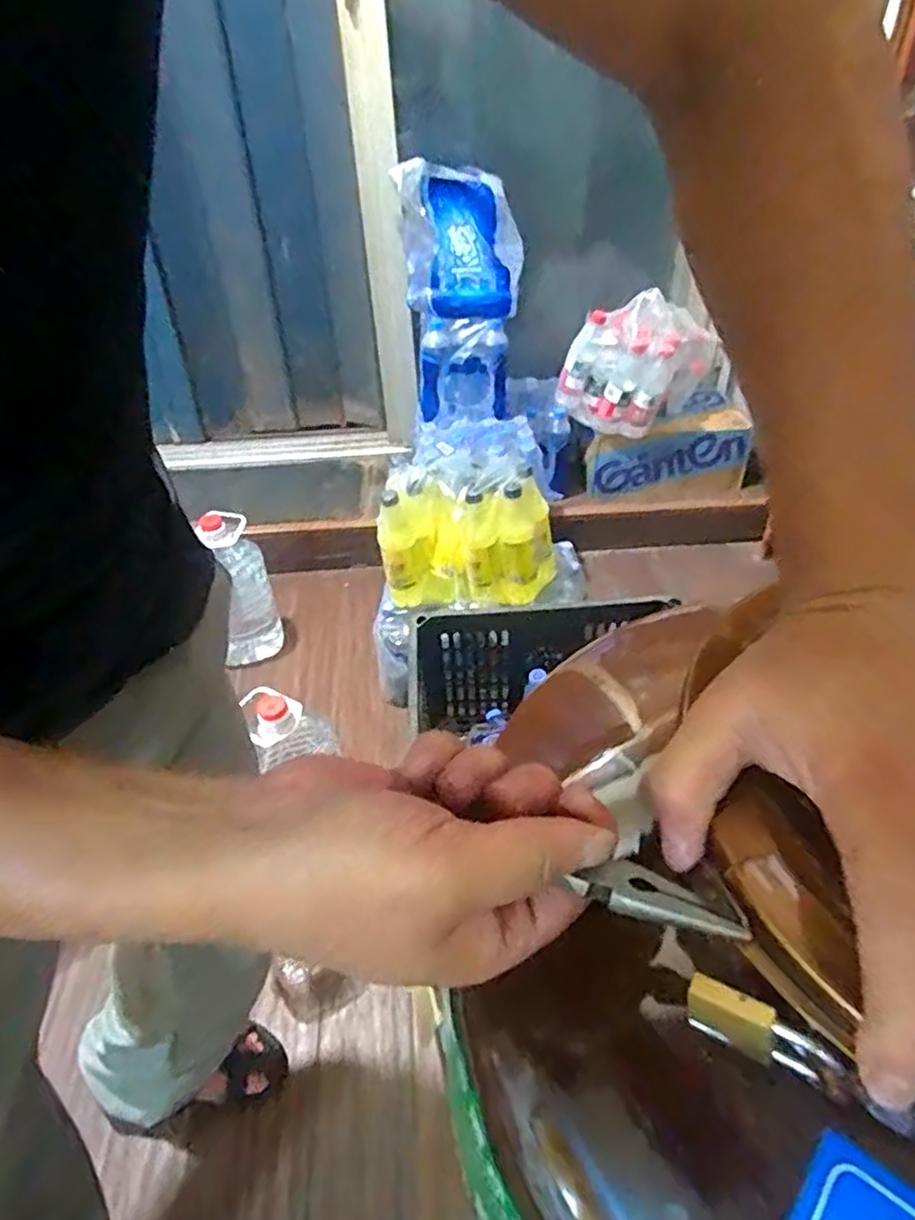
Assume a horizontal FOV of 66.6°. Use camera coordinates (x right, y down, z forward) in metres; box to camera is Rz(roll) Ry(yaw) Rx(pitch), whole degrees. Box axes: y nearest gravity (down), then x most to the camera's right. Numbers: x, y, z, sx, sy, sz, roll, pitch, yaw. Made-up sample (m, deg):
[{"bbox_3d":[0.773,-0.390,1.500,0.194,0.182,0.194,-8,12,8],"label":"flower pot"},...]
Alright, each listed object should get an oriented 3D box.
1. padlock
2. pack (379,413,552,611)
[{"bbox_3d":[0.088,0.125,0.206,0.040,0.022,0.007,22,46,28],"label":"padlock"},{"bbox_3d":[0.019,-0.153,1.284,0.313,0.237,0.179,-2,40,1],"label":"pack"}]

